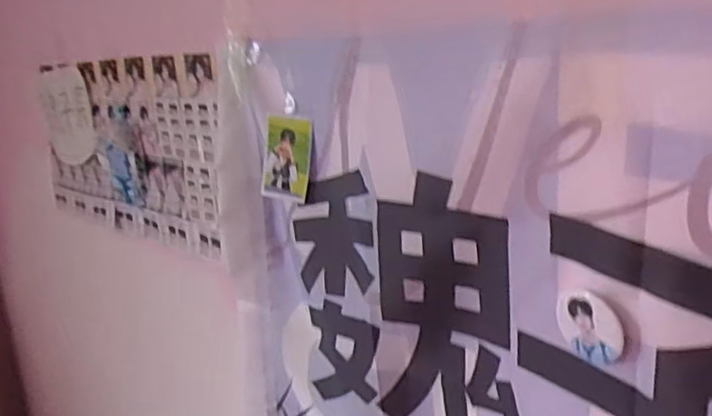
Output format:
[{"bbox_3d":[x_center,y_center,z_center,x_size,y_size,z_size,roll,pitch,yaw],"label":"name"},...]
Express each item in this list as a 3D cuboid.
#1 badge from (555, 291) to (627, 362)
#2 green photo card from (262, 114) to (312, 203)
[{"bbox_3d":[0.171,0.087,0.463,0.005,0.049,0.053,-16,22,-36],"label":"badge"},{"bbox_3d":[-0.076,-0.053,0.670,0.069,0.088,0.008,17,18,36],"label":"green photo card"}]

